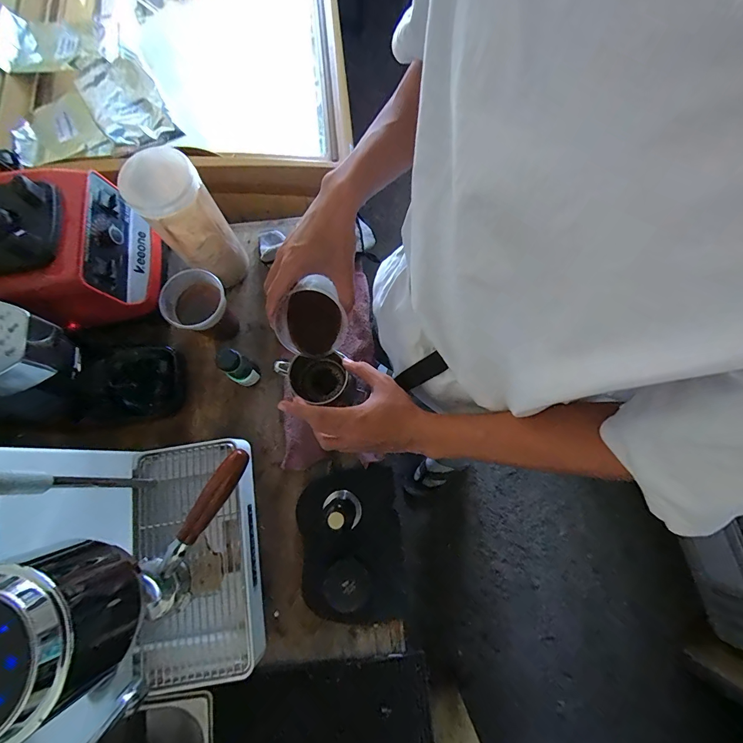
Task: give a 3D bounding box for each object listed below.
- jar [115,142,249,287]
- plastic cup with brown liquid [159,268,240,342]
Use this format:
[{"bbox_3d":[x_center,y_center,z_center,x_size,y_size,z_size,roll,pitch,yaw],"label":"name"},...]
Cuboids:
[{"bbox_3d":[-0.258,-0.210,0.543,0.085,0.202,0.086,0,76,1],"label":"jar"},{"bbox_3d":[-0.251,-0.090,0.562,0.083,0.113,0.081,0,76,1],"label":"plastic cup with brown liquid"}]

